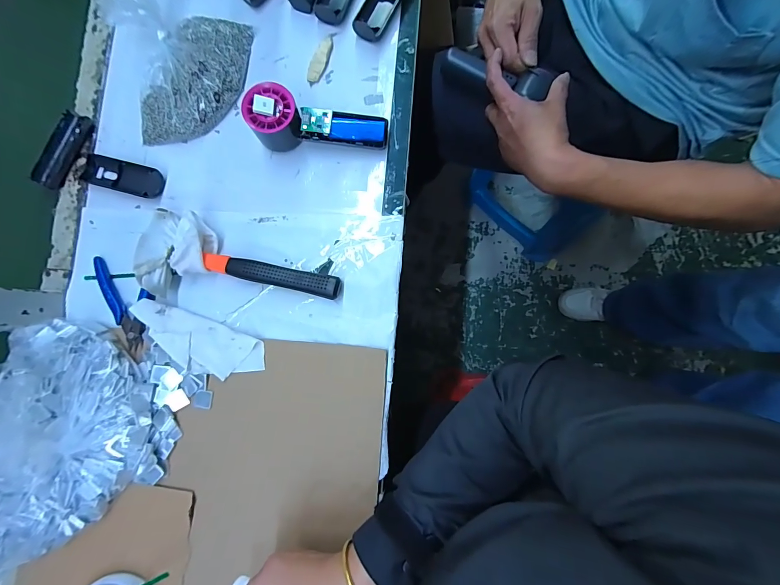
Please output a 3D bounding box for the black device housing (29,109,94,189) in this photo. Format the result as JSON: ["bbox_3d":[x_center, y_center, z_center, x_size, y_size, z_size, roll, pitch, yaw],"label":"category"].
[{"bbox_3d":[-0.420,-0.182,0.450,0.035,0.018,0.099,27,88,9],"label":"black device housing"}]

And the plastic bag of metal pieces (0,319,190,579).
[{"bbox_3d":[-0.389,0.154,0.354,0.274,0.131,0.222,-31,82,3],"label":"plastic bag of metal pieces"}]

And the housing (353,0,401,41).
[{"bbox_3d":[-0.008,-0.358,0.426,0.038,0.017,0.108,30,89,9],"label":"housing"}]

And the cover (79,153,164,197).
[{"bbox_3d":[-0.334,-0.146,0.437,0.103,0.014,0.038,16,86,8],"label":"cover"}]

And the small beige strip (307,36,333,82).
[{"bbox_3d":[-0.085,-0.287,0.430,0.019,0.012,0.058,20,87,9],"label":"small beige strip"}]

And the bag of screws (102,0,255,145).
[{"bbox_3d":[-0.248,-0.280,0.422,0.148,0.055,0.173,-7,84,6],"label":"bag of screws"}]

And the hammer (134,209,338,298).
[{"bbox_3d":[-0.172,-0.037,0.398,0.231,0.042,0.091,7,85,8],"label":"hammer"}]

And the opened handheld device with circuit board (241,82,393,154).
[{"bbox_3d":[-0.082,-0.191,0.405,0.154,0.056,0.048,4,85,-9],"label":"opened handheld device with circuit board"}]

